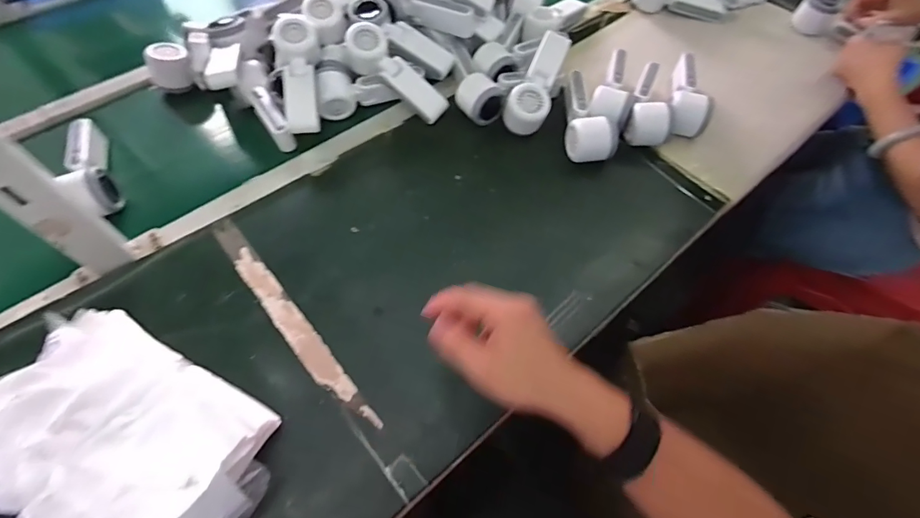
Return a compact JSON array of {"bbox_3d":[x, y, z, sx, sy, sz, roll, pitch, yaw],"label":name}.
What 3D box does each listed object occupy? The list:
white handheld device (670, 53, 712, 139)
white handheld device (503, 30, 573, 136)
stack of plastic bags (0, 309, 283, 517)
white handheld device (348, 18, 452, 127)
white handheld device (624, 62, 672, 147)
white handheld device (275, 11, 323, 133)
[{"bbox_3d":[0.347,-0.252,0.645,0.051,0.047,0.171,18,61,10],"label":"white handheld device"},{"bbox_3d":[0.118,-0.262,0.625,0.057,0.049,0.160,21,78,11],"label":"white handheld device"},{"bbox_3d":[-0.301,0.176,0.369,0.248,0.074,0.195,26,62,14],"label":"stack of plastic bags"},{"bbox_3d":[-0.096,-0.266,0.633,0.170,0.054,0.054,39,62,-12],"label":"white handheld device"},{"bbox_3d":[0.284,-0.237,0.637,0.058,0.051,0.153,16,60,8],"label":"white handheld device"},{"bbox_3d":[-0.226,-0.254,0.597,0.061,0.051,0.174,-6,78,-5],"label":"white handheld device"}]

